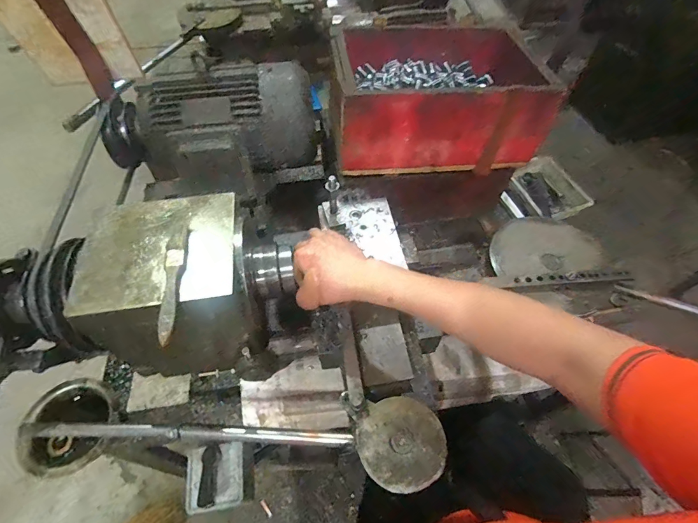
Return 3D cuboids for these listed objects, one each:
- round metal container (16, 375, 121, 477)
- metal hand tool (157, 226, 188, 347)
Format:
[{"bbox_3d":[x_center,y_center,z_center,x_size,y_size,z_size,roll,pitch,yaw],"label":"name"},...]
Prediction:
[{"bbox_3d":[-0.411,0.246,0.566,0.122,0.049,0.129,0,54,0],"label":"round metal container"},{"bbox_3d":[-0.191,0.022,0.405,0.020,0.009,0.143,-5,55,-3],"label":"metal hand tool"}]

